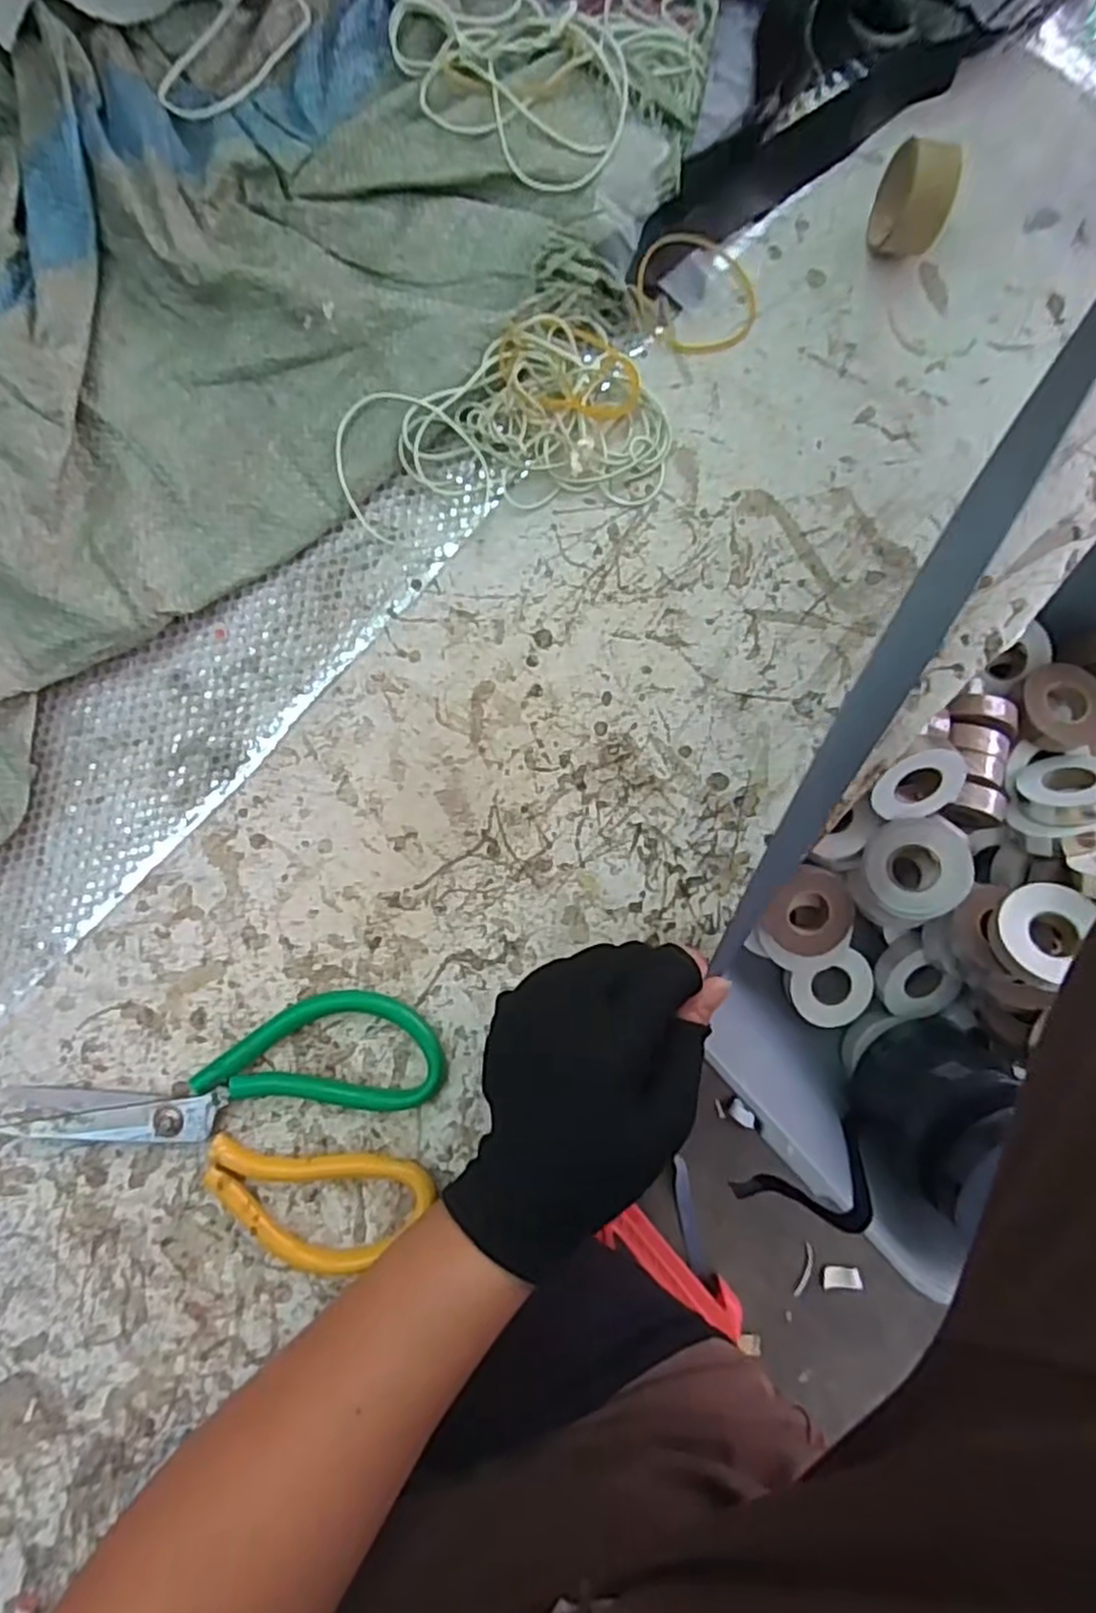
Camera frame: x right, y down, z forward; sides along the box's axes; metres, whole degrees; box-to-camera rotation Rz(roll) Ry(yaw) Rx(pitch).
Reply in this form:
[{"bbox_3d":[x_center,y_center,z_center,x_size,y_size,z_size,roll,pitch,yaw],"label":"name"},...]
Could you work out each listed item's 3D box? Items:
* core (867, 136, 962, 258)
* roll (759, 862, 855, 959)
[{"bbox_3d":[0.172,-0.286,0.345,0.021,0.042,0.046,-1,86,-2],"label":"core"},{"bbox_3d":[0.247,0.099,0.689,0.075,0.034,0.082,0,85,-1],"label":"roll"}]

